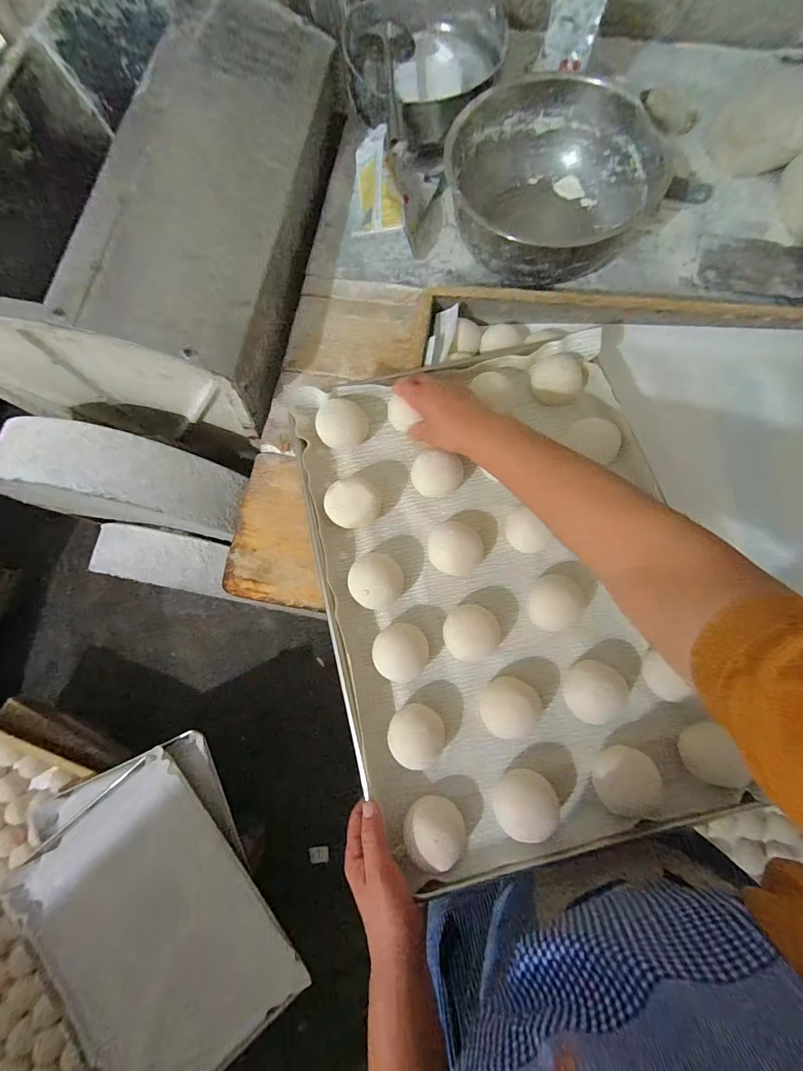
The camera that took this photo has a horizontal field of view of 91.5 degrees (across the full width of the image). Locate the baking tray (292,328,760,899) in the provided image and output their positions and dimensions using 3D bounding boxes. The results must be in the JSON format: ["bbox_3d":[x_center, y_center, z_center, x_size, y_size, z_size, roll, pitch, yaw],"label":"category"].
[{"bbox_3d":[0.118,0.045,0.457,0.400,0.050,0.553,-13,76,-2],"label":"baking tray"}]

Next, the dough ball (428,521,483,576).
[{"bbox_3d":[0.062,0.016,0.470,0.066,0.030,0.059,42,80,11],"label":"dough ball"}]

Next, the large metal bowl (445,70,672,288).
[{"bbox_3d":[0.219,-0.533,0.618,0.298,0.124,0.292,0,76,1],"label":"large metal bowl"}]

